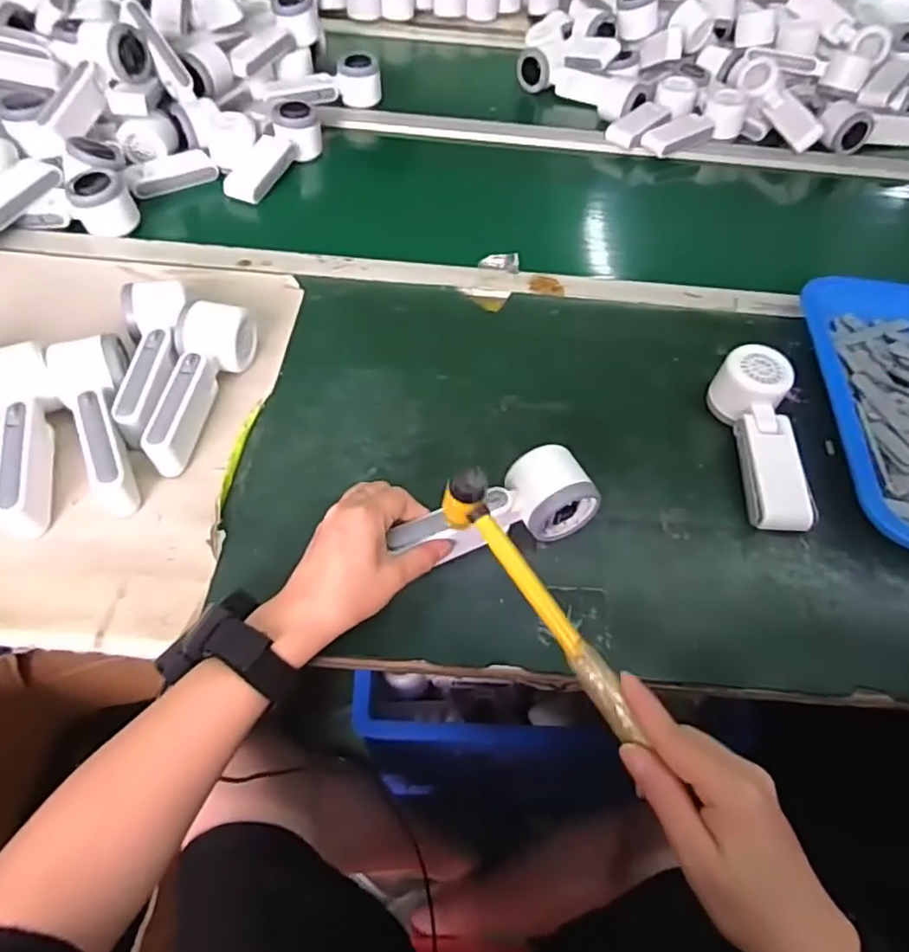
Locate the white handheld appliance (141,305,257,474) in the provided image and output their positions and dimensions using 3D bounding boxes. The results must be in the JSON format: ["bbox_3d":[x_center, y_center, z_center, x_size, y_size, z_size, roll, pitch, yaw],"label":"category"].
[{"bbox_3d":[-0.212,-0.076,0.529,0.058,0.052,0.158,2,53,-2],"label":"white handheld appliance"}]

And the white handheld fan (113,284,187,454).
[{"bbox_3d":[-0.261,-0.095,0.538,0.045,0.054,0.157,-3,53,-6],"label":"white handheld fan"}]

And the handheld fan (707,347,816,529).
[{"bbox_3d":[0.262,-0.032,0.533,0.050,0.060,0.158,-1,53,-4],"label":"handheld fan"}]

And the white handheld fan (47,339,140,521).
[{"bbox_3d":[-0.276,-0.043,0.501,0.057,0.049,0.155,-20,57,-18],"label":"white handheld fan"}]

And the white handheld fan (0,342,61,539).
[{"bbox_3d":[-0.335,-0.030,0.484,0.054,0.051,0.152,-12,71,-14],"label":"white handheld fan"}]

